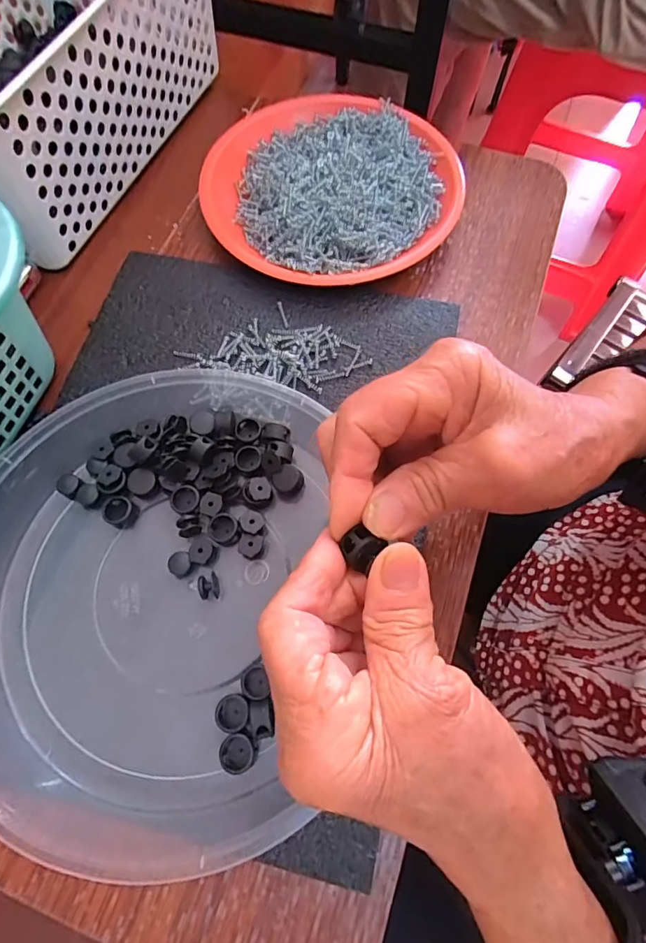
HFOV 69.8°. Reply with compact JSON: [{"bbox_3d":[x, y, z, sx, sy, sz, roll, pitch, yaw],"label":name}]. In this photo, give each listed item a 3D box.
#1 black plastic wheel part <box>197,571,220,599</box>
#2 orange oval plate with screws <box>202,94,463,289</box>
[{"bbox_3d":[-0.063,0.064,0.255,0.011,0.010,0.015,-21,72,-8],"label":"black plastic wheel part"},{"bbox_3d":[0.005,-0.216,0.350,0.183,0.032,0.186,37,74,12],"label":"orange oval plate with screws"}]

